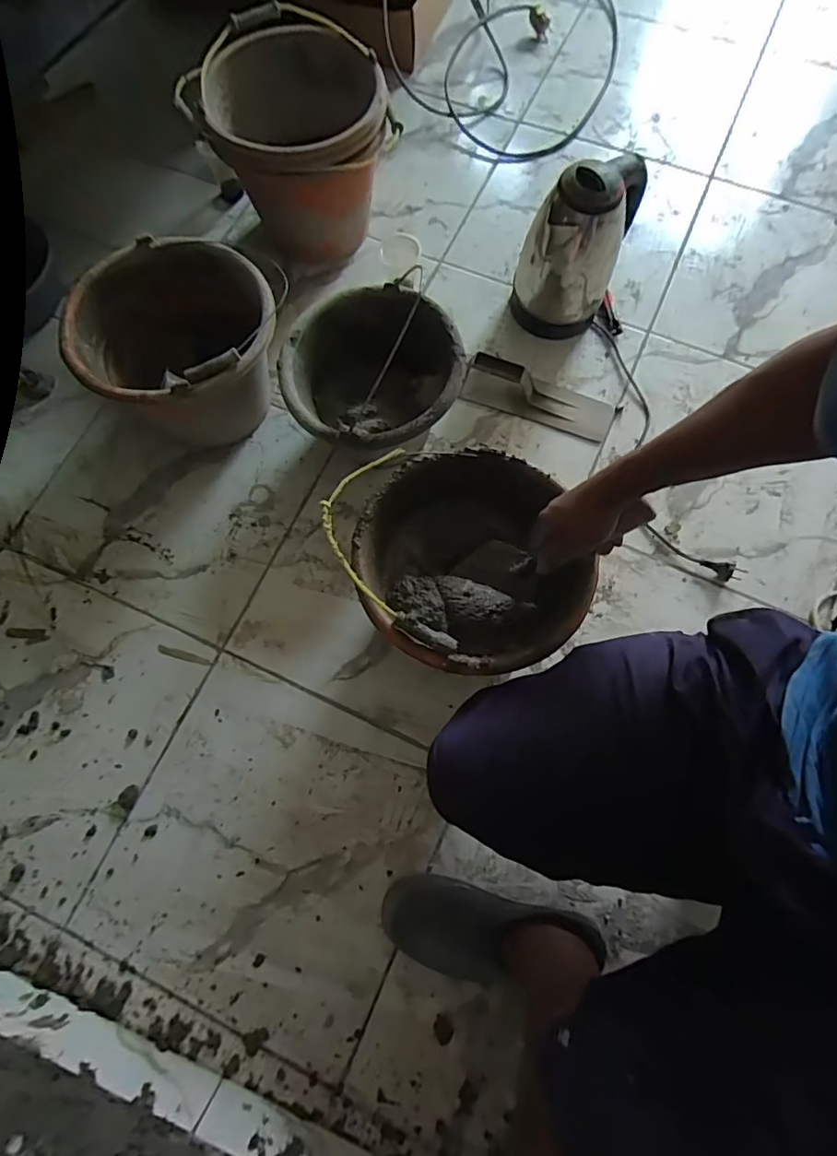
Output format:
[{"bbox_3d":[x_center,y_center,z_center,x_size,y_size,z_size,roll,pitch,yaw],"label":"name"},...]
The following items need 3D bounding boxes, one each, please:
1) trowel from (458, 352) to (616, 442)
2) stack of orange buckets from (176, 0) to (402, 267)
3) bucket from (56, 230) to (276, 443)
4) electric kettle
[{"bbox_3d":[0.198,-0.308,0.865,0.257,0.056,0.080,20,74,8],"label":"trowel"},{"bbox_3d":[-0.211,-0.745,0.914,0.293,0.212,0.319,-29,75,-8],"label":"stack of orange buckets"},{"bbox_3d":[-0.342,-0.329,0.799,0.269,0.202,0.260,0,72,1],"label":"bucket"},{"bbox_3d":[0.243,-0.521,0.832,0.157,0.233,0.138,15,73,6],"label":"electric kettle"}]

